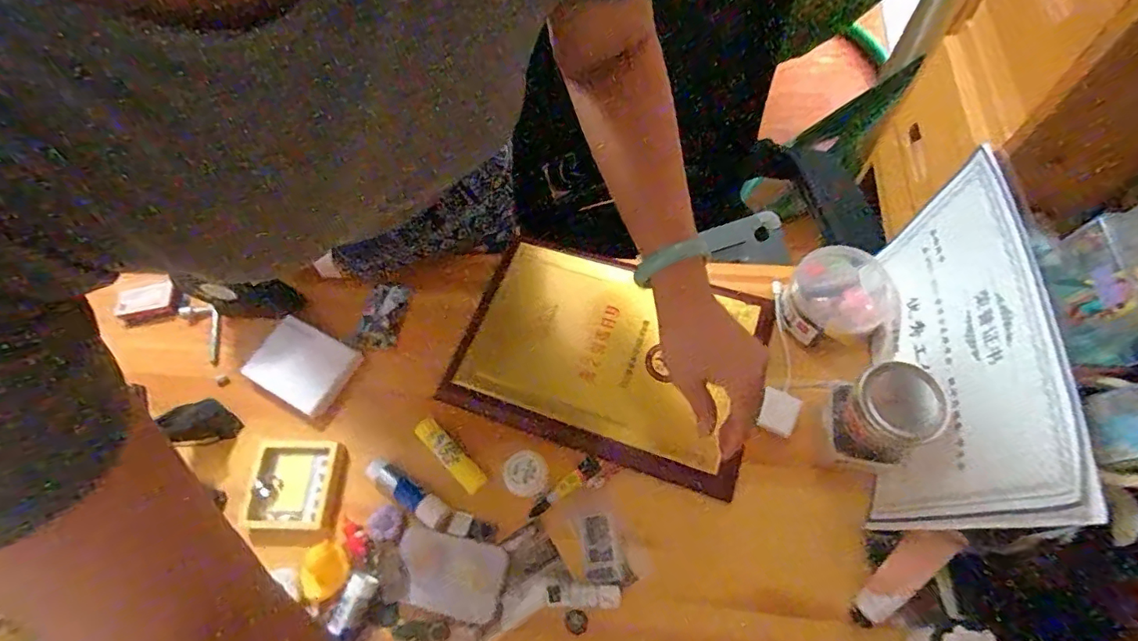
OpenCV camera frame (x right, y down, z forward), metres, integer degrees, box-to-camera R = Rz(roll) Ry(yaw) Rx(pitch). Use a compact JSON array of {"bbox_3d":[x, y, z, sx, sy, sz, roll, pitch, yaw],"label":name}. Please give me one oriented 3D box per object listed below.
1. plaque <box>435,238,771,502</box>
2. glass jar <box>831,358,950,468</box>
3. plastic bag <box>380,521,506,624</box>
[{"bbox_3d":[0.040,0.029,0.594,0.322,0.033,0.239,18,67,11],"label":"plaque"},{"bbox_3d":[0.276,0.085,0.470,0.072,0.086,0.078,-3,63,5],"label":"glass jar"},{"bbox_3d":[-0.120,0.243,0.505,0.110,0.009,0.070,10,65,11],"label":"plastic bag"}]

